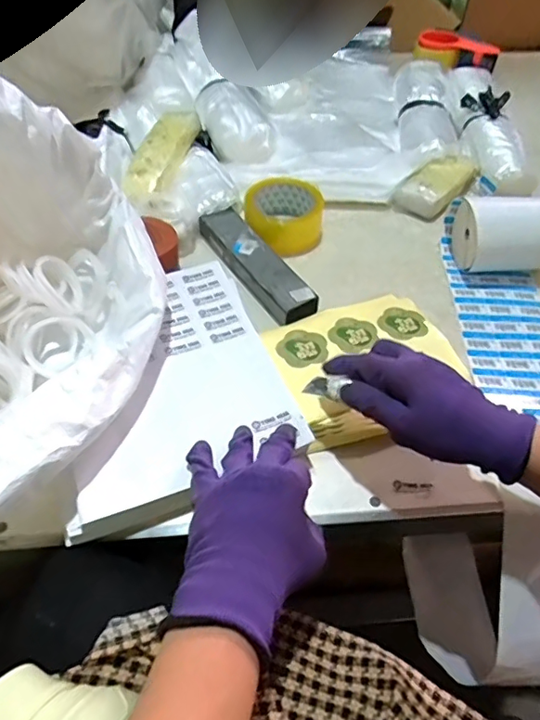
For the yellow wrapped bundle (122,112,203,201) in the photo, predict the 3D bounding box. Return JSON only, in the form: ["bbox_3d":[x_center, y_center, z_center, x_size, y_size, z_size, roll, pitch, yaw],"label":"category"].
[{"bbox_3d":[-0.151,-0.277,0.709,0.069,0.028,0.165,18,68,12],"label":"yellow wrapped bundle"}]

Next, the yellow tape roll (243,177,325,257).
[{"bbox_3d":[0.019,-0.189,0.685,0.102,0.056,0.102,1,51,-1],"label":"yellow tape roll"}]

